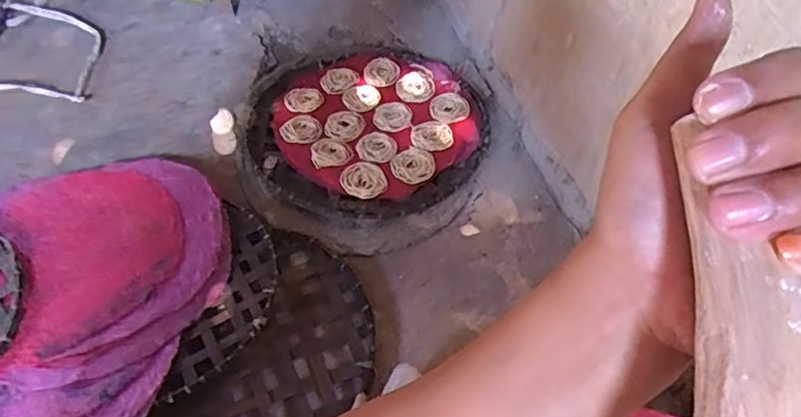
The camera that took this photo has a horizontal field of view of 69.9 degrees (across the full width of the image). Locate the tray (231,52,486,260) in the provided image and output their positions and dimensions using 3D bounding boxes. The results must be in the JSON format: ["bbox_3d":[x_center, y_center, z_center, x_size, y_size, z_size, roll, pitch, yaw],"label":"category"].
[{"bbox_3d":[-0.060,-0.145,0.996,0.422,0.043,0.490,7,51,6],"label":"tray"}]

